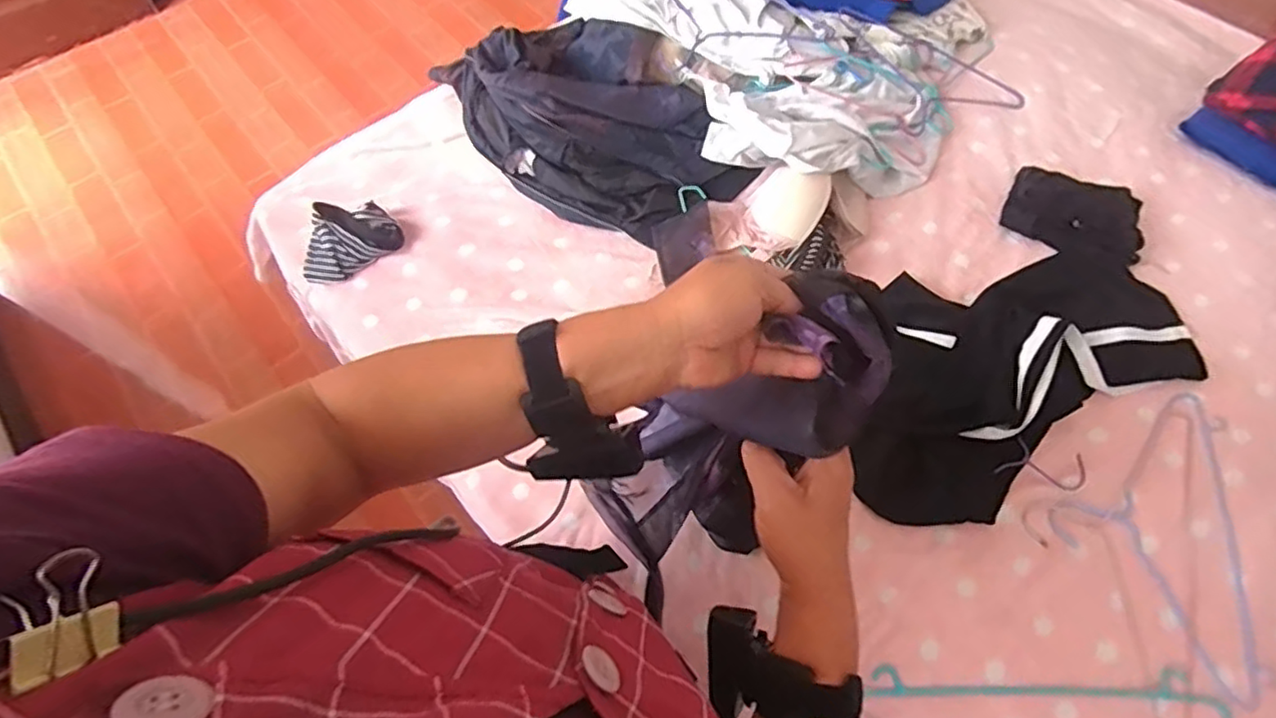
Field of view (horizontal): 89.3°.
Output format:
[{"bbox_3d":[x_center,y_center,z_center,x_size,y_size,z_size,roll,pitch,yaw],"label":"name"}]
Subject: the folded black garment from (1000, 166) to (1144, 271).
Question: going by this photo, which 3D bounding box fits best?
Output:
[{"bbox_3d":[0.713,-0.240,1.047,0.211,0.030,0.158,16,65,10],"label":"folded black garment"}]

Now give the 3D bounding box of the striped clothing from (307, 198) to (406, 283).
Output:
[{"bbox_3d":[-0.459,-0.195,1.047,0.158,0.063,0.125,7,64,5],"label":"striped clothing"}]

